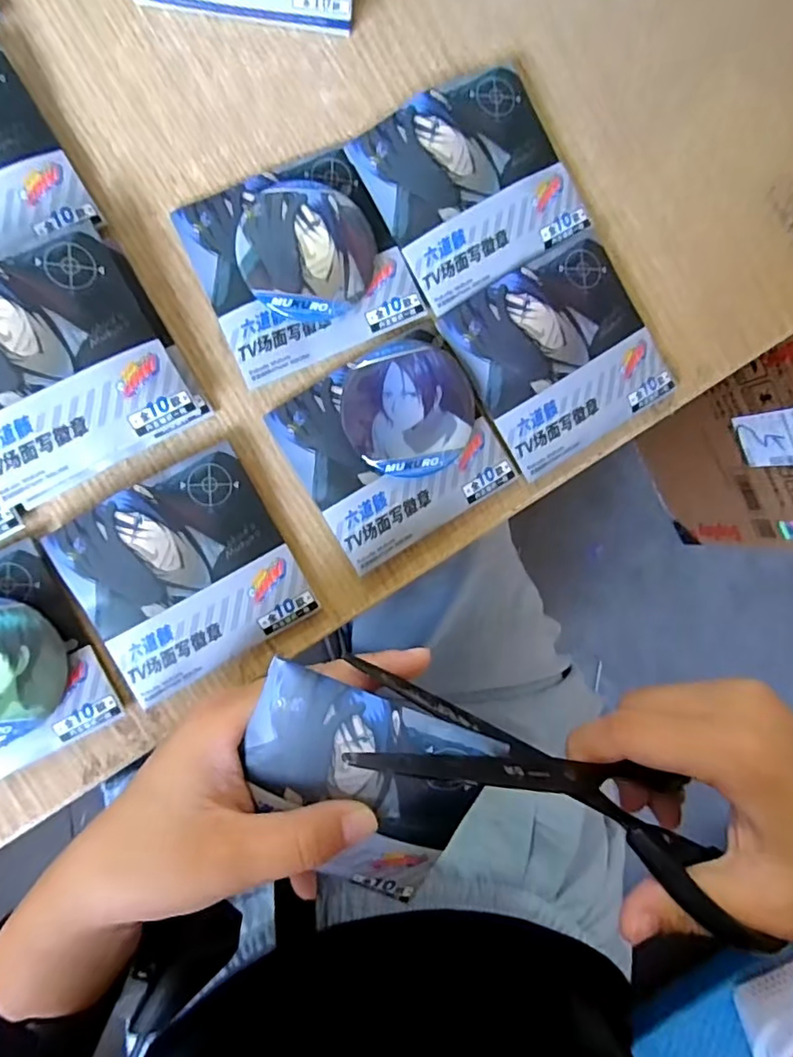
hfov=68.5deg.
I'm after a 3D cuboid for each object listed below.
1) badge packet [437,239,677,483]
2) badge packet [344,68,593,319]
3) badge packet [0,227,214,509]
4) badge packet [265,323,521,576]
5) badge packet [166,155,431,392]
[{"bbox_3d":[0.074,-0.078,0.258,0.083,0.008,0.081,-32,92,-7],"label":"badge packet"},{"bbox_3d":[0.034,-0.149,0.256,0.082,0.012,0.081,-28,92,-7],"label":"badge packet"},{"bbox_3d":[-0.132,-0.064,0.225,0.082,0.020,0.082,-31,92,-7],"label":"badge packet"},{"bbox_3d":[0.000,-0.037,0.249,0.084,0.012,0.080,-32,92,-7],"label":"badge packet"},{"bbox_3d":[-0.040,-0.113,0.244,0.081,0.010,0.079,-25,92,-7],"label":"badge packet"}]

